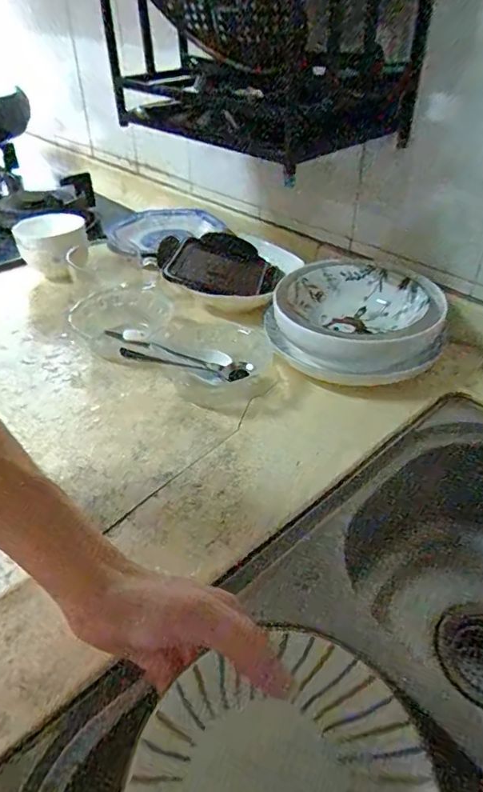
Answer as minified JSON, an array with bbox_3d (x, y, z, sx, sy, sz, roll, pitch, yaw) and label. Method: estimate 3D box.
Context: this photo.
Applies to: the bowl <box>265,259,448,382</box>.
[{"bbox_3d":[0.143,-0.099,0.630,0.197,0.073,0.197,0,39,0],"label":"bowl"}]

